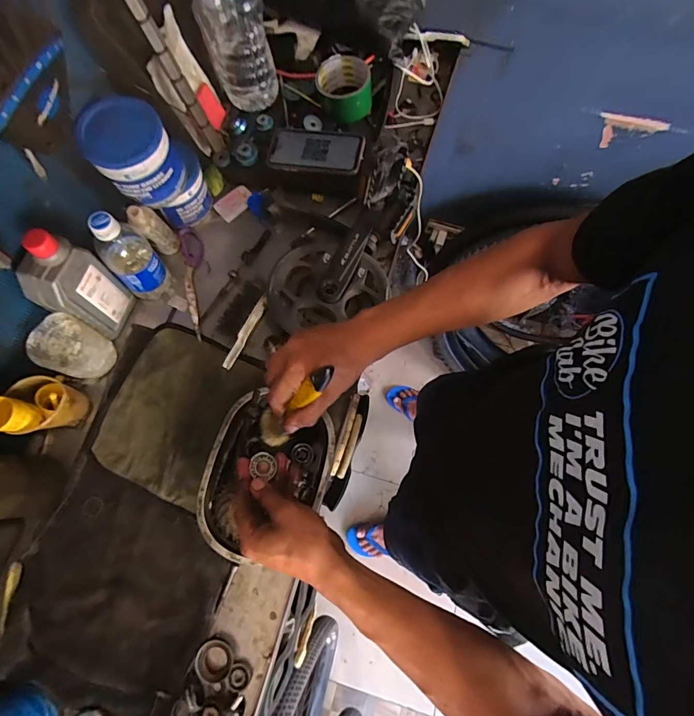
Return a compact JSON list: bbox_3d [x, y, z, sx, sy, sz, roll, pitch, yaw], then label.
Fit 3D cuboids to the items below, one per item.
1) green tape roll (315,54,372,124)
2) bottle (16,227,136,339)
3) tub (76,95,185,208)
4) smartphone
[{"bbox_3d":[-0.005,-0.437,0.648,0.083,0.055,0.077,0,73,0],"label":"green tape roll"},{"bbox_3d":[-0.357,-0.093,0.531,0.047,0.175,0.080,20,74,6],"label":"bottle"},{"bbox_3d":[-0.279,-0.271,0.534,0.087,0.107,0.097,10,73,3],"label":"tub"},{"bbox_3d":[-0.049,-0.335,0.642,0.155,0.008,0.084,7,70,10],"label":"smartphone"}]

